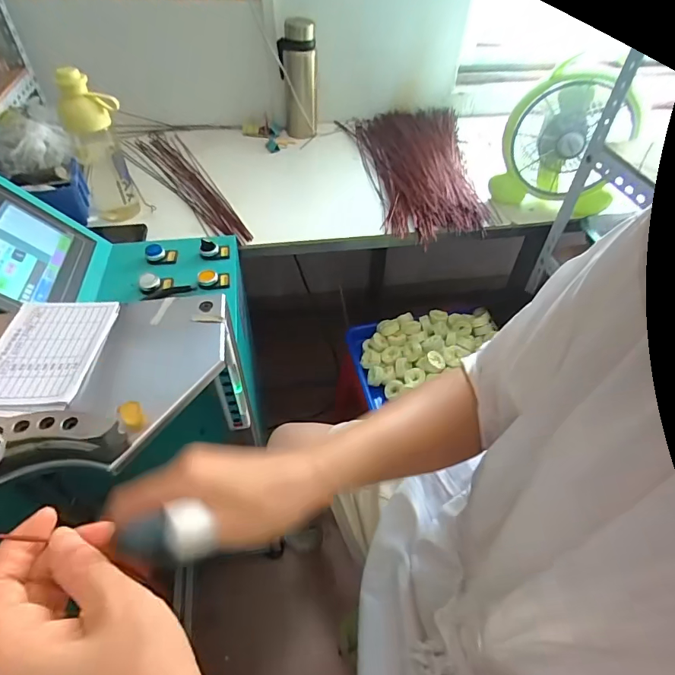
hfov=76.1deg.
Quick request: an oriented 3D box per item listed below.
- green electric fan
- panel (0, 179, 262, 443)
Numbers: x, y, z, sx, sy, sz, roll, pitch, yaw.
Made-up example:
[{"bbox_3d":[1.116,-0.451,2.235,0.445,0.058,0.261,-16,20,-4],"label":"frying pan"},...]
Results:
[{"bbox_3d":[0.398,-0.341,0.757,0.205,0.215,0.120,28,53,22],"label":"green electric fan"},{"bbox_3d":[-0.316,-0.100,0.558,0.351,0.171,0.240,-7,48,-8],"label":"panel"}]

